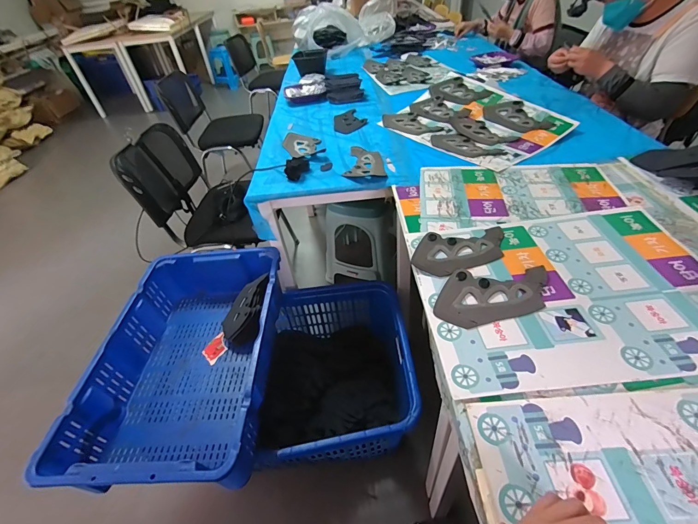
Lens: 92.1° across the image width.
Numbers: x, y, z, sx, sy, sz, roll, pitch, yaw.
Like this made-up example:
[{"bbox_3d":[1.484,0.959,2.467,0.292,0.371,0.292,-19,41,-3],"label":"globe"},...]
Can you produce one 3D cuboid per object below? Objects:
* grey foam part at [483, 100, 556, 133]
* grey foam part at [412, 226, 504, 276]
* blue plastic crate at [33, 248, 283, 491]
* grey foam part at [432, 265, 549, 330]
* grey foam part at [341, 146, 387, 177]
[{"bbox_3d":[0.555,-0.479,1.119,0.127,0.010,0.208,-30,57,-6],"label":"grey foam part"},{"bbox_3d":[0.236,-0.025,0.709,0.203,0.010,0.131,-4,43,2],"label":"grey foam part"},{"bbox_3d":[-0.429,0.260,0.958,0.433,0.207,0.672,-4,43,2],"label":"blue plastic crate"},{"bbox_3d":[0.265,0.054,0.620,0.227,0.007,0.118,-12,43,-6],"label":"grey foam part"},{"bbox_3d":[0.052,-0.307,1.031,0.119,0.020,0.170,1,44,7],"label":"grey foam part"}]

